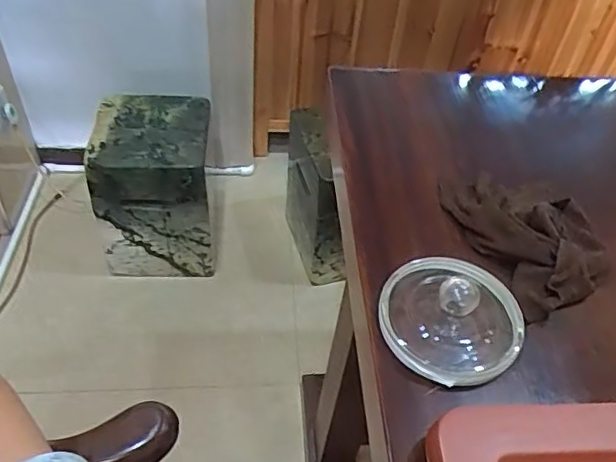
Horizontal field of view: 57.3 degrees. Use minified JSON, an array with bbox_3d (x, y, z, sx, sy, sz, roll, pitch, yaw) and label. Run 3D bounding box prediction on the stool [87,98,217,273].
[{"bbox_3d":[-0.379,-0.117,1.447,0.264,0.371,0.283,-1,48,-4],"label":"stool"}]

